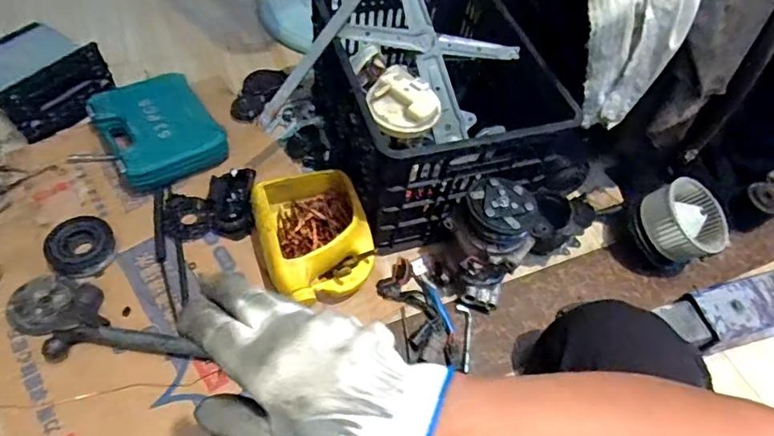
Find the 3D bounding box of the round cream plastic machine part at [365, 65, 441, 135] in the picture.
[{"bbox_3d":[0.027,-0.184,0.818,0.115,0.035,0.104,28,77,9],"label":"round cream plastic machine part"}]

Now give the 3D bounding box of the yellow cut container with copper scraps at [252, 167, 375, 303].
[{"bbox_3d":[-0.124,0.035,0.882,0.179,0.100,0.220,-15,58,-16],"label":"yellow cut container with copper scraps"}]

